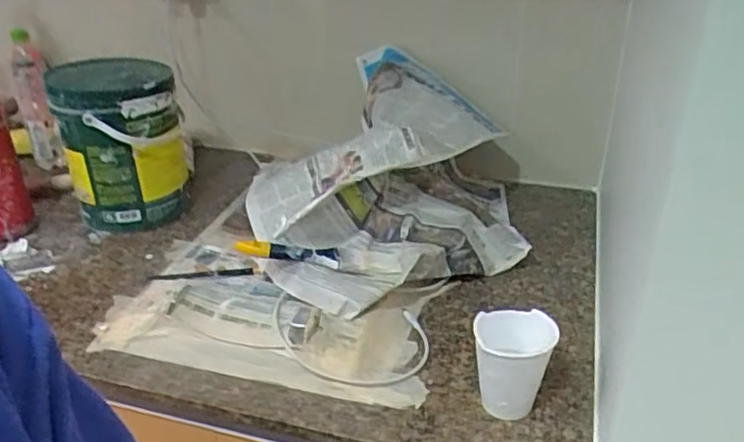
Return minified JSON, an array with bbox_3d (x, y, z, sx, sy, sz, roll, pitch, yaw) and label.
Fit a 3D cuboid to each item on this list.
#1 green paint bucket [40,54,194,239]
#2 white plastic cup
[{"bbox_3d":[-0.361,-0.107,0.928,0.158,0.222,0.154,-2,29,1],"label":"green paint bucket"},{"bbox_3d":[0.136,0.137,0.607,0.072,0.085,0.065,2,29,9],"label":"white plastic cup"}]

